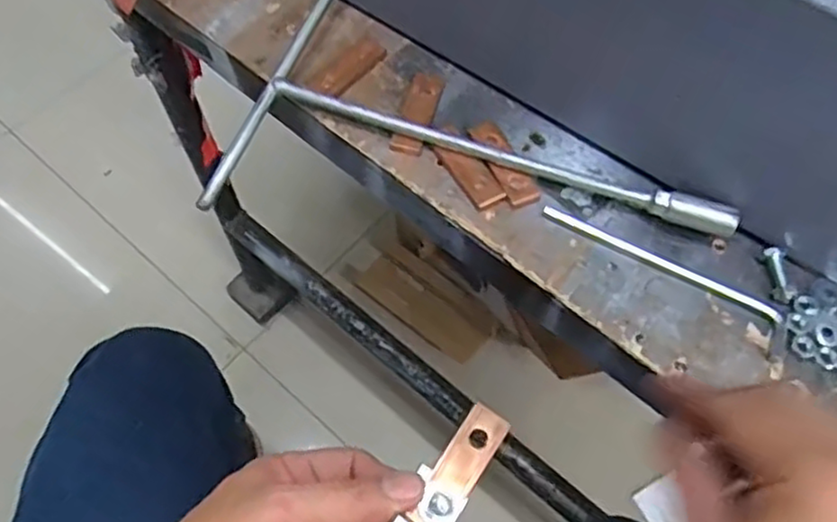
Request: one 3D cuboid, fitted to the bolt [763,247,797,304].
[{"bbox_3d":[0.201,0.008,0.394,0.011,0.007,0.033,-1,64,0],"label":"bolt"}]

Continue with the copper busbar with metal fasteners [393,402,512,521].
[{"bbox_3d":[0.011,0.102,0.305,0.024,0.015,0.085,28,57,13],"label":"copper busbar with metal fasteners"}]

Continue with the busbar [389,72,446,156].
[{"bbox_3d":[0.000,-0.092,0.437,0.021,0.006,0.062,16,65,8],"label":"busbar"}]

